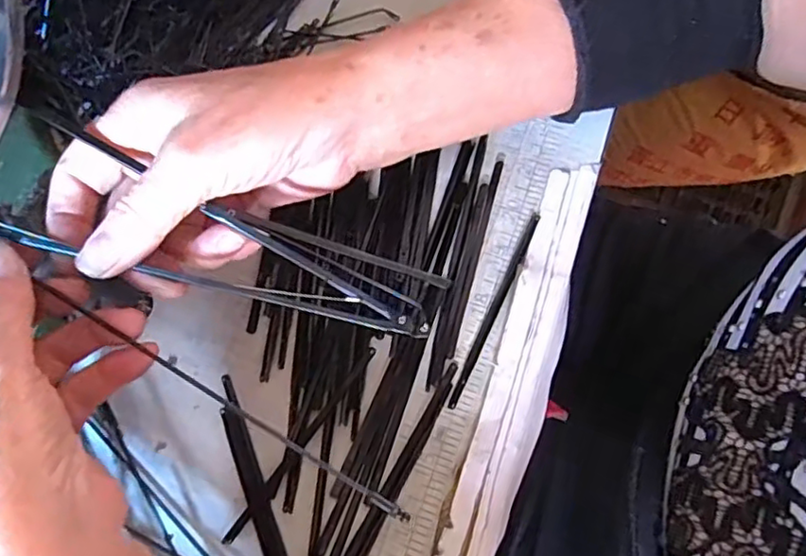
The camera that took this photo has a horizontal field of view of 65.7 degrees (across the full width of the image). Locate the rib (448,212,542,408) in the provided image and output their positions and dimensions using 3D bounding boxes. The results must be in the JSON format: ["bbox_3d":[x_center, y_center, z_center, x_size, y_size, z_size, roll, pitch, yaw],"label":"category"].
[{"bbox_3d":[0.043,0.014,0.287,0.004,0.004,0.098,24,75,10],"label":"rib"}]

